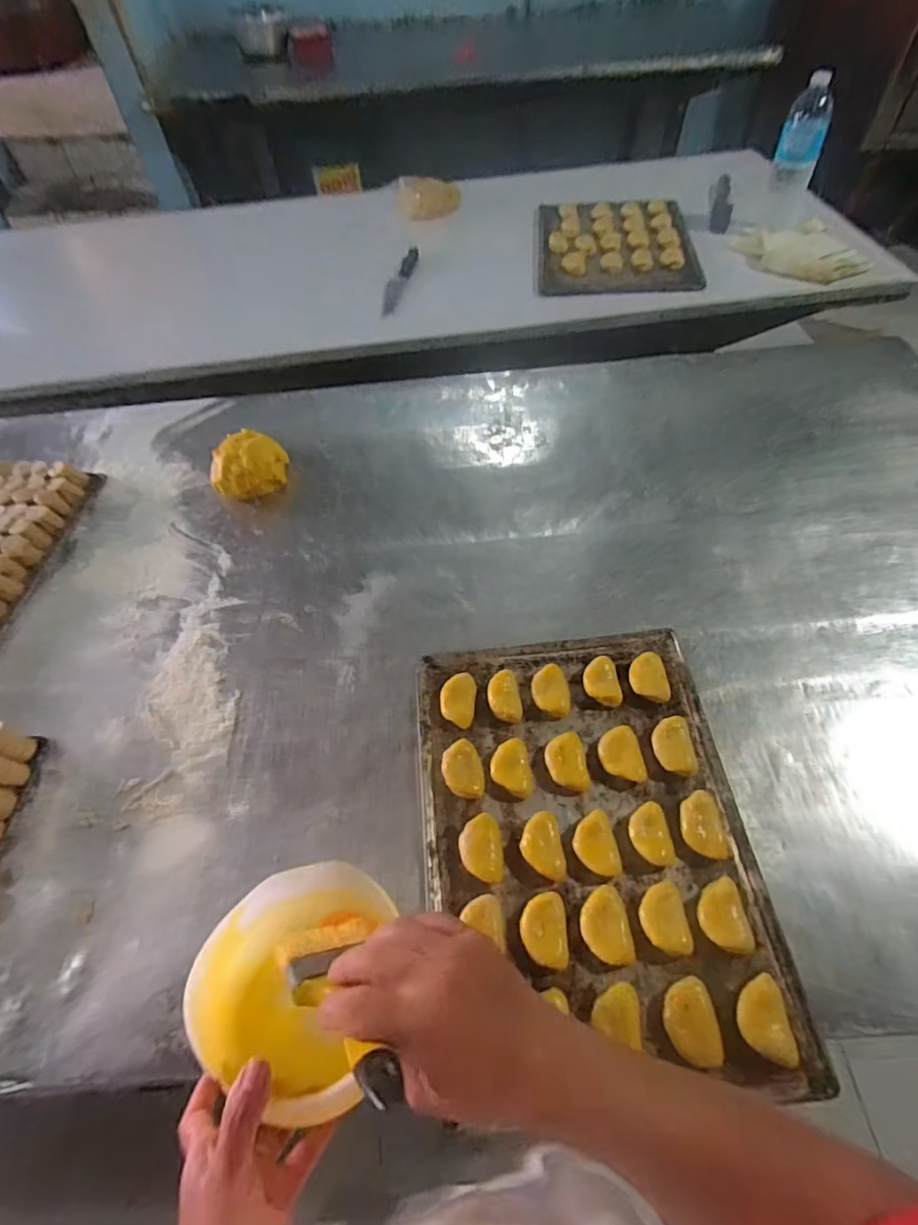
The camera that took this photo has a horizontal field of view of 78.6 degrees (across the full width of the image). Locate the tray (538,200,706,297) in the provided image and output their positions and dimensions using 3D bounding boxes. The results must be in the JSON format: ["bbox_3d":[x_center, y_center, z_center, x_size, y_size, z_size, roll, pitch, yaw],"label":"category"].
[{"bbox_3d":[0.339,-0.812,1.227,0.324,0.014,0.436,1,58,5],"label":"tray"}]

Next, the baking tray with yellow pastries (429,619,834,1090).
[{"bbox_3d":[0.128,0.219,0.582,0.324,0.026,0.429,-7,58,0],"label":"baking tray with yellow pastries"}]

